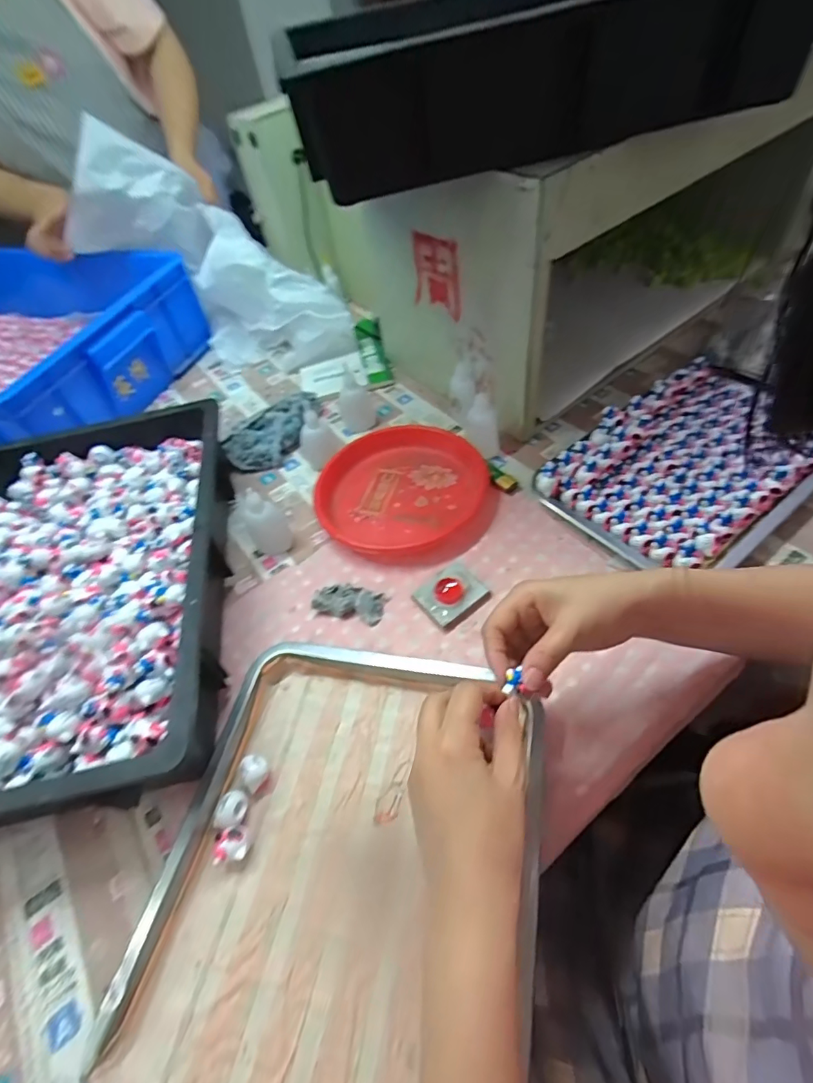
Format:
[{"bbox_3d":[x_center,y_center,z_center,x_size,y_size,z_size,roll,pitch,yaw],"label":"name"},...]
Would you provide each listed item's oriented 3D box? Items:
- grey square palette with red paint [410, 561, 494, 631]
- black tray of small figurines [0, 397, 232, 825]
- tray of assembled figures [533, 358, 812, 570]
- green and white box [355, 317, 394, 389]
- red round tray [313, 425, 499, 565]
[{"bbox_3d":[0.044,0.052,0.485,0.061,0.022,0.053,-36,55,-18],"label":"grey square palette with red paint"},{"bbox_3d":[-0.349,0.040,0.490,0.314,0.101,0.440,-14,51,-2],"label":"black tray of small figurines"},{"bbox_3d":[0.303,-0.085,0.518,0.287,0.032,0.197,-38,65,-13],"label":"tray of assembled figures"},{"bbox_3d":[-0.052,-0.301,0.774,0.044,0.025,0.201,-13,51,-1],"label":"green and white box"},{"bbox_3d":[-0.001,-0.057,0.571,0.199,0.035,0.190,-4,52,6],"label":"red round tray"}]

